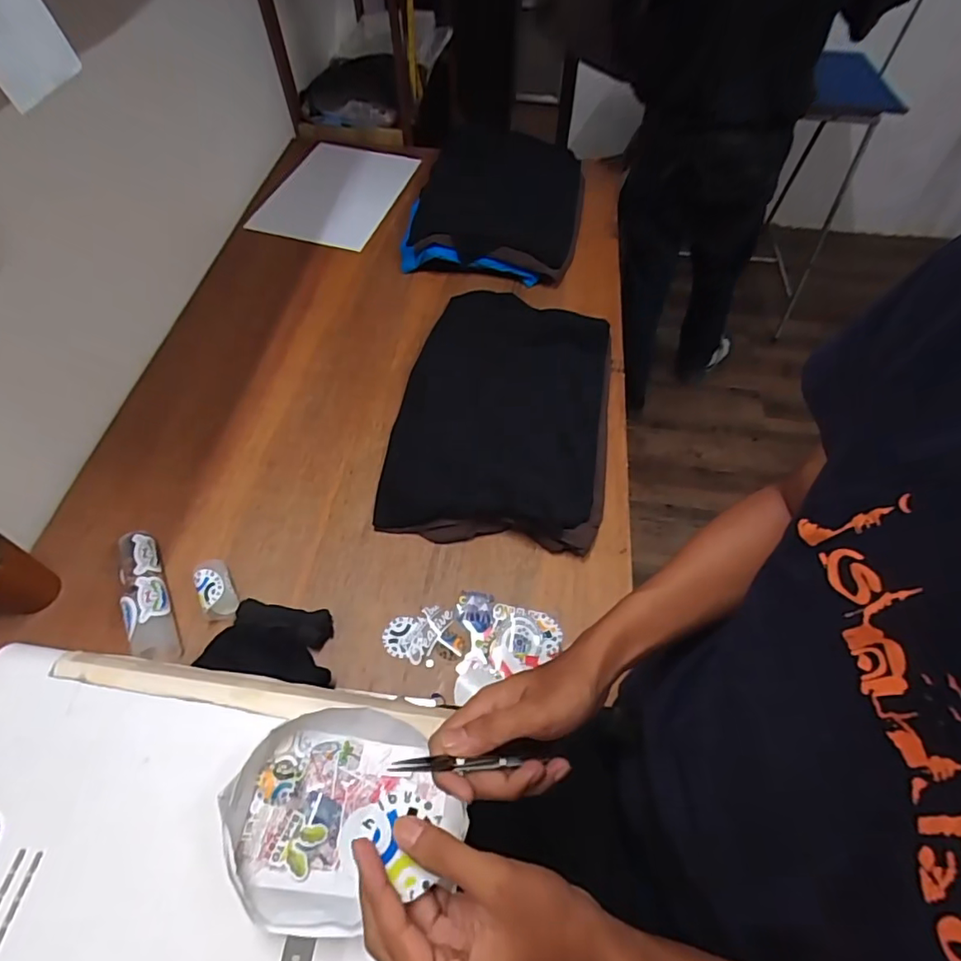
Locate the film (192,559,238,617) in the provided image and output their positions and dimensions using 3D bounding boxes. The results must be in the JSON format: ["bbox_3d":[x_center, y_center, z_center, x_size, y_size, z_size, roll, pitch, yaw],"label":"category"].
[{"bbox_3d":[-0.368,0.148,0.731,0.044,0.039,0.080,-21,60,-15],"label":"film"}]

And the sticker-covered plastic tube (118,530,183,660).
[{"bbox_3d":[-0.458,0.163,0.729,0.056,0.055,0.196,-24,61,-16],"label":"sticker-covered plastic tube"}]

